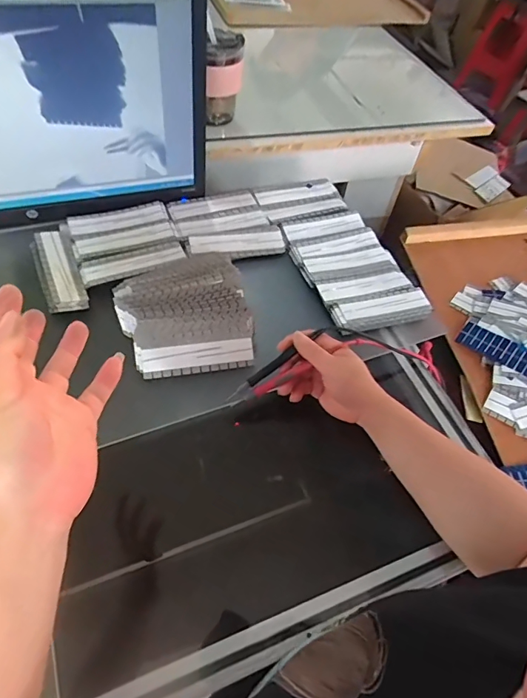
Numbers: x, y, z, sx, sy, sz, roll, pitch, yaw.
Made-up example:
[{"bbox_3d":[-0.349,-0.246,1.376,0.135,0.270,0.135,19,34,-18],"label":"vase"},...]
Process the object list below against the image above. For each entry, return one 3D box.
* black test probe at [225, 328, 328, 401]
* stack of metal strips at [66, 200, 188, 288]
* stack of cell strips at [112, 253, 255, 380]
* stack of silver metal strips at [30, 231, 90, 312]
[{"bbox_3d":[0.015,0.016,0.480,0.127,0.017,0.011,-36,65,-6],"label":"black test probe"},{"bbox_3d":[-0.185,-0.149,0.602,0.134,0.011,0.130,-19,60,-17],"label":"stack of metal strips"},{"bbox_3d":[-0.094,-0.050,0.523,0.146,0.033,0.160,-11,56,-15],"label":"stack of cell strips"},{"bbox_3d":[-0.256,-0.097,0.550,0.044,0.013,0.133,-19,59,-20],"label":"stack of silver metal strips"}]

